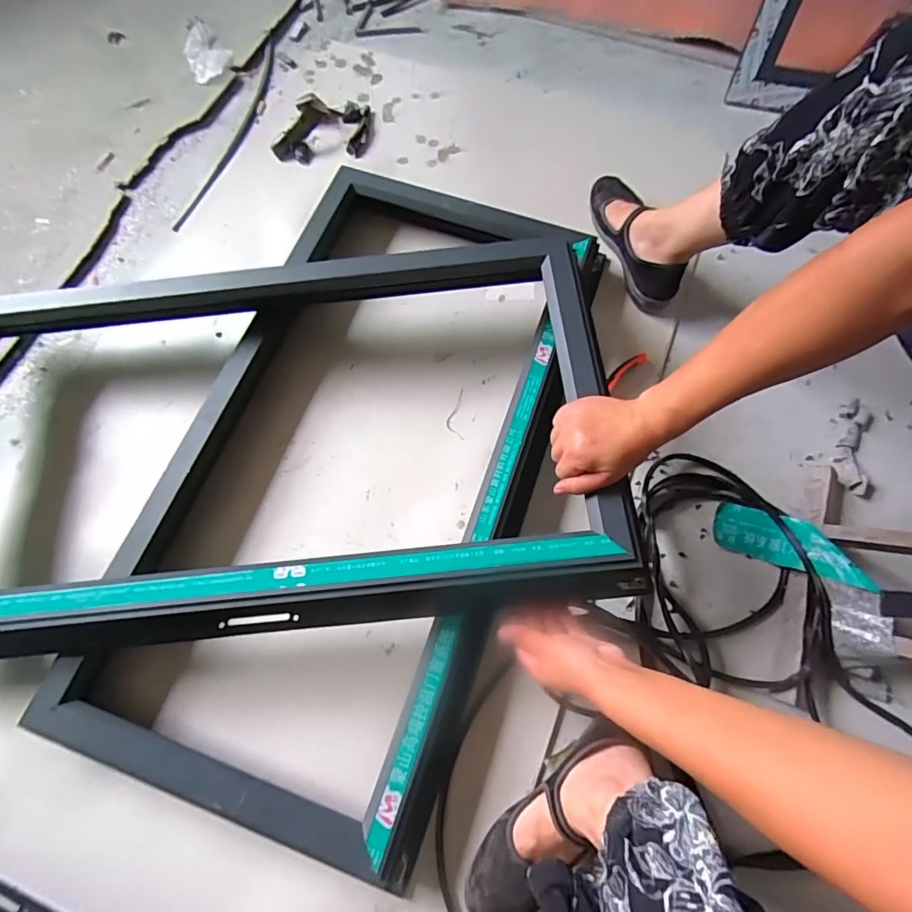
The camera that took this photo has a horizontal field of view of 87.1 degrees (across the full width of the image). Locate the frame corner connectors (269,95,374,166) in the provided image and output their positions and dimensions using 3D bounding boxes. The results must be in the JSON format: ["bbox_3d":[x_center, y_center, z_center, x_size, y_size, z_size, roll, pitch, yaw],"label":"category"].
[{"bbox_3d":[-0.241,-0.607,0.881,0.175,0.032,0.144,0,71,-1],"label":"frame corner connectors"}]

